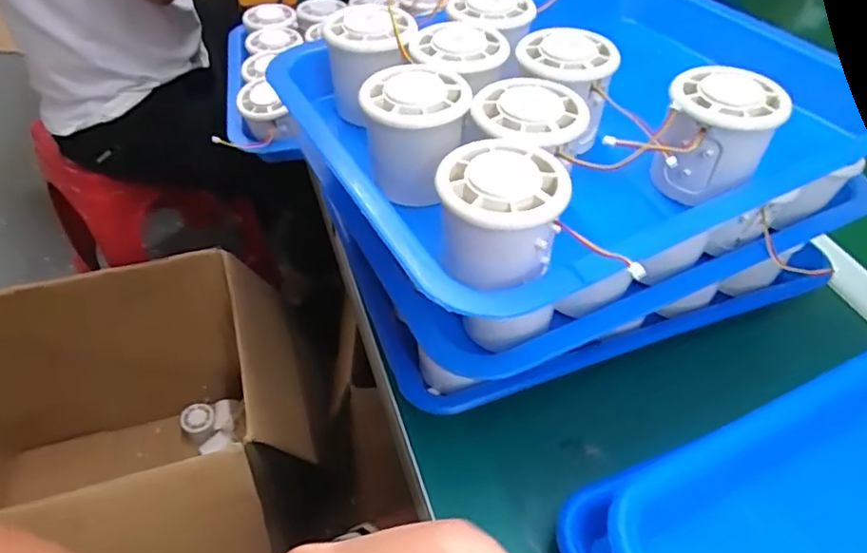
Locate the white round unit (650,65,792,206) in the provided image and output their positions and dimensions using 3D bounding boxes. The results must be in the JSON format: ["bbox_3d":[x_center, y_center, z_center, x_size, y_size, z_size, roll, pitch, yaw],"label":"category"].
[{"bbox_3d":[0.149,-0.076,0.313,0.057,0.052,0.060,16,49,13],"label":"white round unit"}]

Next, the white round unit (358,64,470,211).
[{"bbox_3d":[-0.010,-0.075,0.318,0.053,0.056,0.058,1,47,-1],"label":"white round unit"}]

